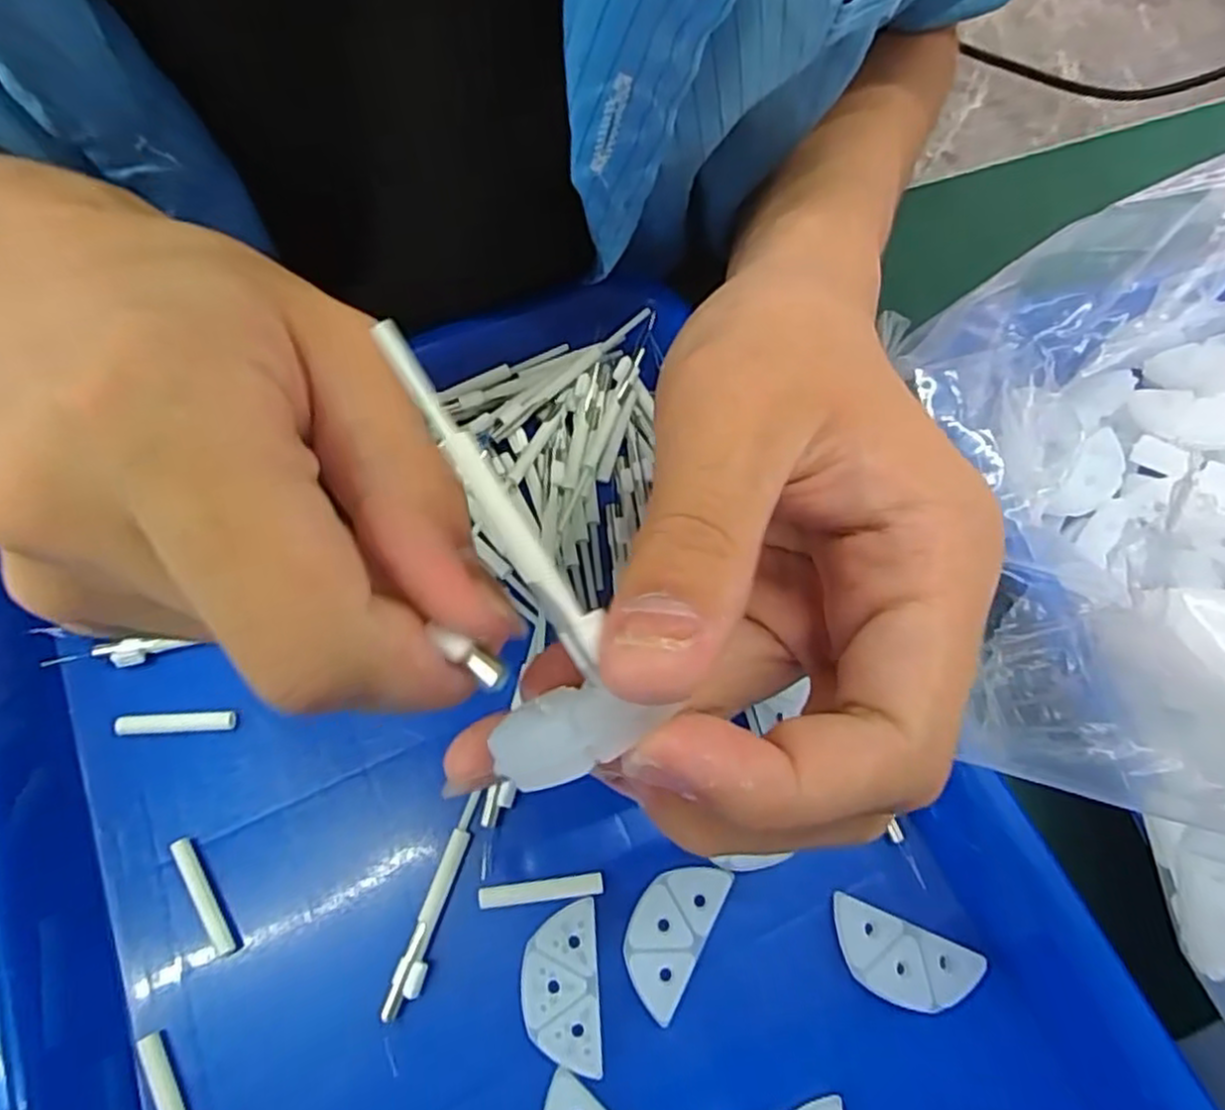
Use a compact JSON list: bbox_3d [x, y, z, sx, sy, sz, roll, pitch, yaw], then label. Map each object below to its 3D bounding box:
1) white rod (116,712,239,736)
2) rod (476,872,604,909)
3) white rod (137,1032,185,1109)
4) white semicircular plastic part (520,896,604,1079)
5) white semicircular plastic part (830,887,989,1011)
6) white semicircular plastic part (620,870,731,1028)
[{"bbox_3d":[-0.130,0.050,0.220,0.034,0.004,0.006,-3,68,-2],"label":"white rod"},{"bbox_3d":[-0.020,0.091,0.201,0.033,0.004,0.006,-6,68,-3],"label":"rod"},{"bbox_3d":[-0.110,0.137,0.183,0.005,0.004,0.033,-31,71,-12],"label":"white rod"},{"bbox_3d":[-0.014,0.112,0.191,0.020,0.004,0.038,-3,68,-2],"label":"white semicircular plastic part"},{"bbox_3d":[0.076,0.106,0.194,0.037,0.007,0.019,22,69,8],"label":"white semicircular plastic part"},{"bbox_3d":[0.015,0.100,0.197,0.020,0.005,0.038,27,70,10],"label":"white semicircular plastic part"}]

